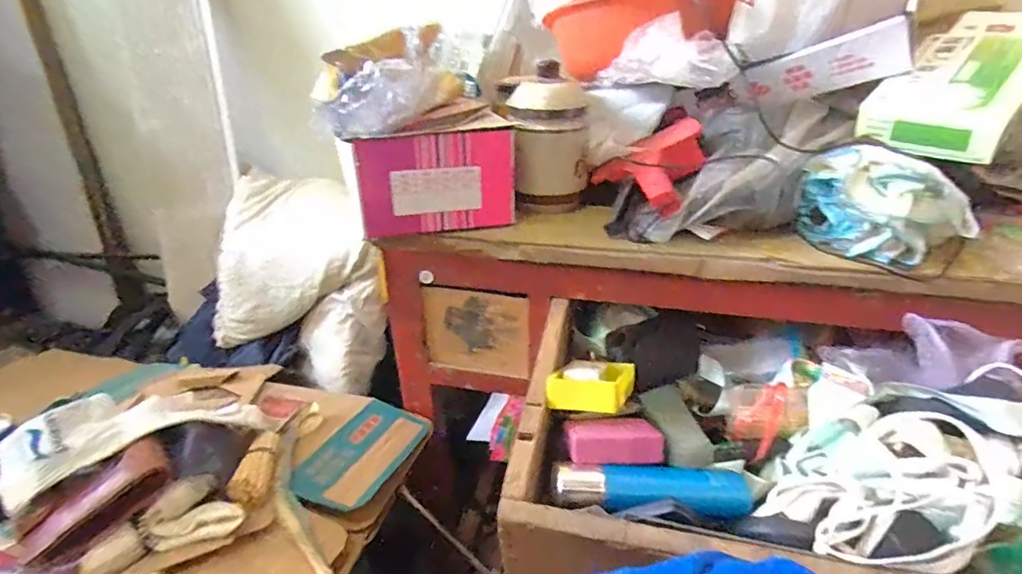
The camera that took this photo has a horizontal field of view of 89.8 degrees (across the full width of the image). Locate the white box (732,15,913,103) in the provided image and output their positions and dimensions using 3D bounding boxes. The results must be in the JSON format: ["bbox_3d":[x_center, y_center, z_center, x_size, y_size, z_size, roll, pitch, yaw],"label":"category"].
[{"bbox_3d":[0.317,-0.225,0.531,0.153,0.051,0.018,-4,21,37],"label":"white box"}]

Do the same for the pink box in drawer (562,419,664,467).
[{"bbox_3d":[0.086,0.128,0.422,0.080,0.028,0.024,-2,27,0],"label":"pink box in drawer"}]

